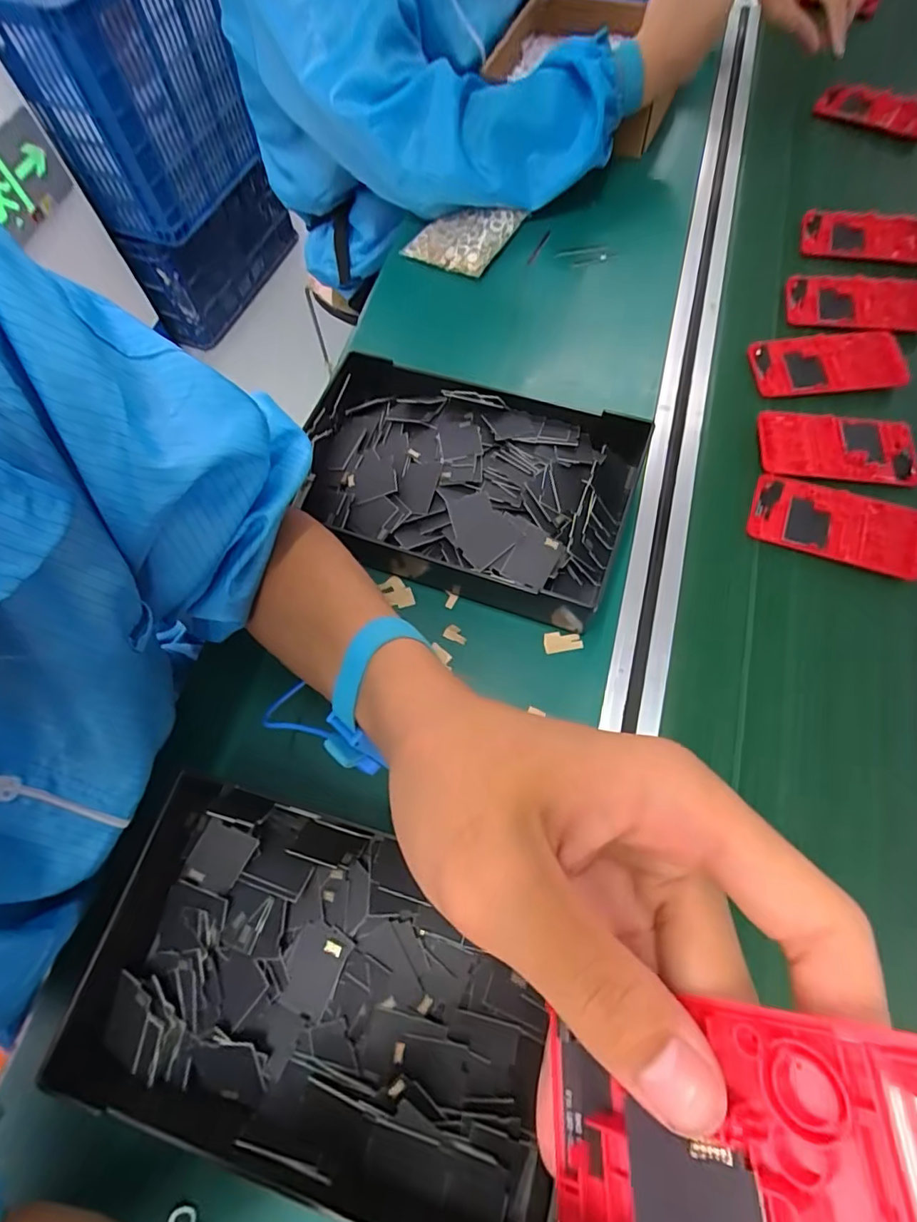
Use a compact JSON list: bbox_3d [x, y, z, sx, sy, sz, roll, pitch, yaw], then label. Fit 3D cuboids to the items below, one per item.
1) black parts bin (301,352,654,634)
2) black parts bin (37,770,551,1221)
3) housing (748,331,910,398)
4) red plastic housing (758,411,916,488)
[{"bbox_3d":[-0.002,-0.099,0.412,0.257,0.047,0.170,19,70,9],"label":"black parts bin"},{"bbox_3d":[-0.077,0.211,0.299,0.267,0.043,0.164,17,70,8],"label":"black parts bin"},{"bbox_3d":[0.326,-0.219,0.476,0.129,0.013,0.066,-5,68,0],"label":"housing"},{"bbox_3d":[0.310,-0.135,0.438,0.121,0.005,0.062,6,69,4],"label":"red plastic housing"}]

